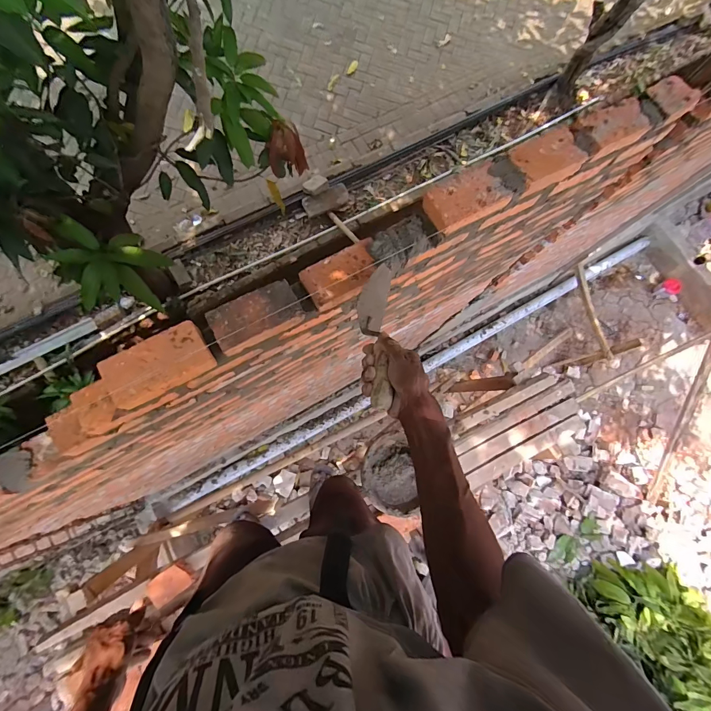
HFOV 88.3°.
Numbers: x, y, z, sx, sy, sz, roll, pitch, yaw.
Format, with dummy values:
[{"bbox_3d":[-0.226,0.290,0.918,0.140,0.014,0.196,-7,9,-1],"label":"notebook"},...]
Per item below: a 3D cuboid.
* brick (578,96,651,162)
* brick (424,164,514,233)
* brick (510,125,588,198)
[{"bbox_3d":[0.518,-0.461,0.737,0.144,0.046,0.081,-25,81,-11],"label":"brick"},{"bbox_3d":[0.202,-0.287,0.676,0.152,0.036,0.084,-30,82,-11],"label":"brick"},{"bbox_3d":[0.370,-0.382,0.714,0.146,0.051,0.087,-27,82,-11],"label":"brick"}]

